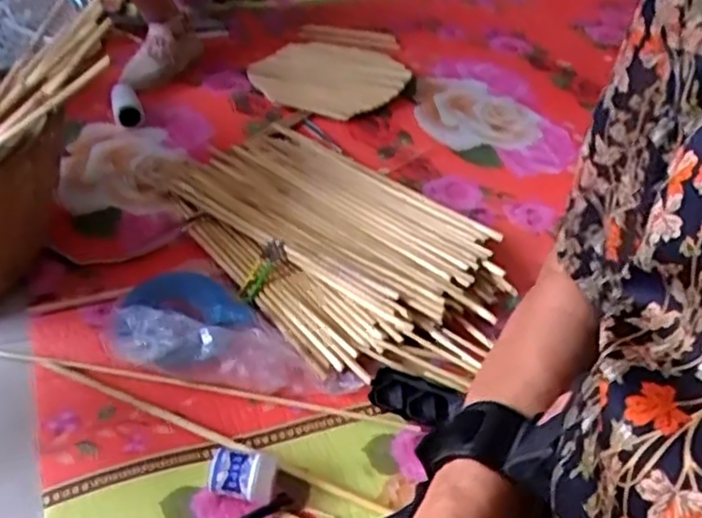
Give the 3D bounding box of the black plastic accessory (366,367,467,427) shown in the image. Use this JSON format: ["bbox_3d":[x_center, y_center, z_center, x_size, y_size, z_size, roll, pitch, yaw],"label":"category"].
[{"bbox_3d":[0.076,0.164,0.876,0.104,0.035,0.053,16,38,17],"label":"black plastic accessory"}]

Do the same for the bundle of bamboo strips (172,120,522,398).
[{"bbox_3d":[-0.017,-0.040,1.097,0.375,0.038,0.577,-21,41,-35],"label":"bundle of bamboo strips"}]

